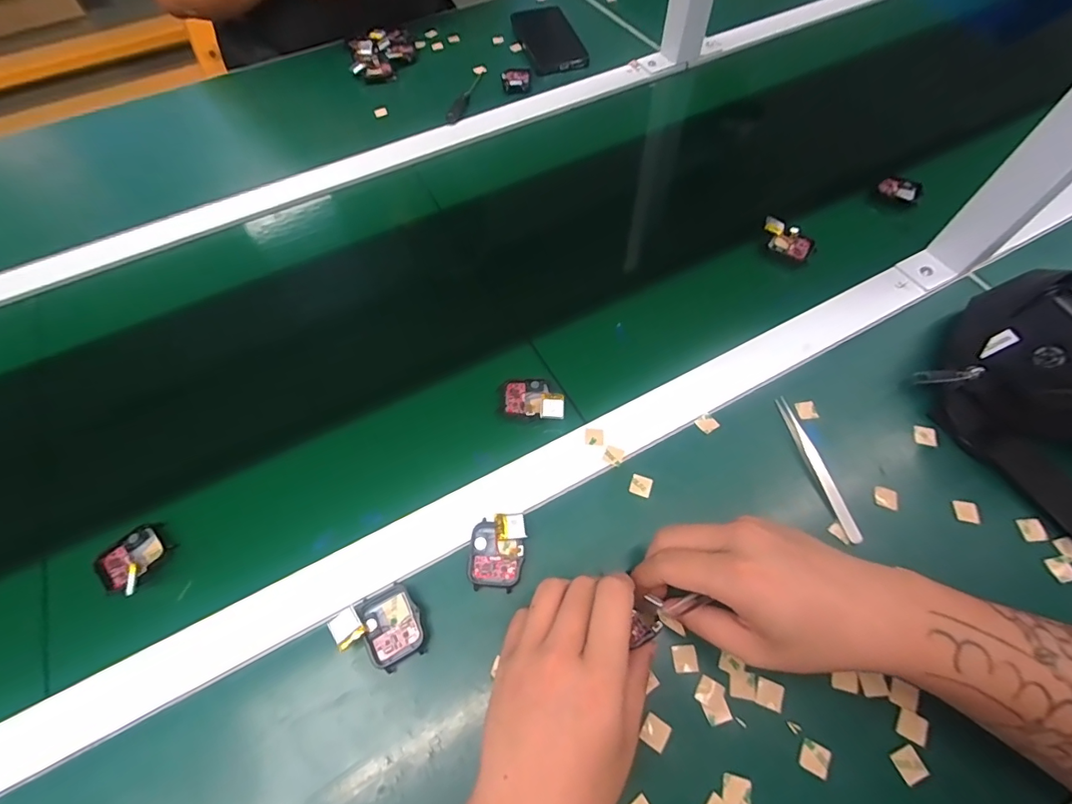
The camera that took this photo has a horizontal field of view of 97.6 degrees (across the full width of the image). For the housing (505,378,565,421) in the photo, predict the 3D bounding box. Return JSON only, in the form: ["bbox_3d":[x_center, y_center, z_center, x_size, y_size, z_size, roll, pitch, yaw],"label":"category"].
[{"bbox_3d":[-0.001,-0.003,0.392,0.050,0.014,0.042,1,62,3],"label":"housing"}]

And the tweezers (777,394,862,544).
[{"bbox_3d":[0.216,0.048,0.362,0.011,0.007,0.118,-14,62,-5],"label":"tweezers"}]

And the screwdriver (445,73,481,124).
[{"bbox_3d":[-0.095,-0.413,0.631,0.019,0.009,0.127,10,61,7],"label":"screwdriver"}]

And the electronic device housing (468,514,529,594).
[{"bbox_3d":[-0.027,0.105,0.331,0.038,0.018,0.049,4,62,5],"label":"electronic device housing"}]

